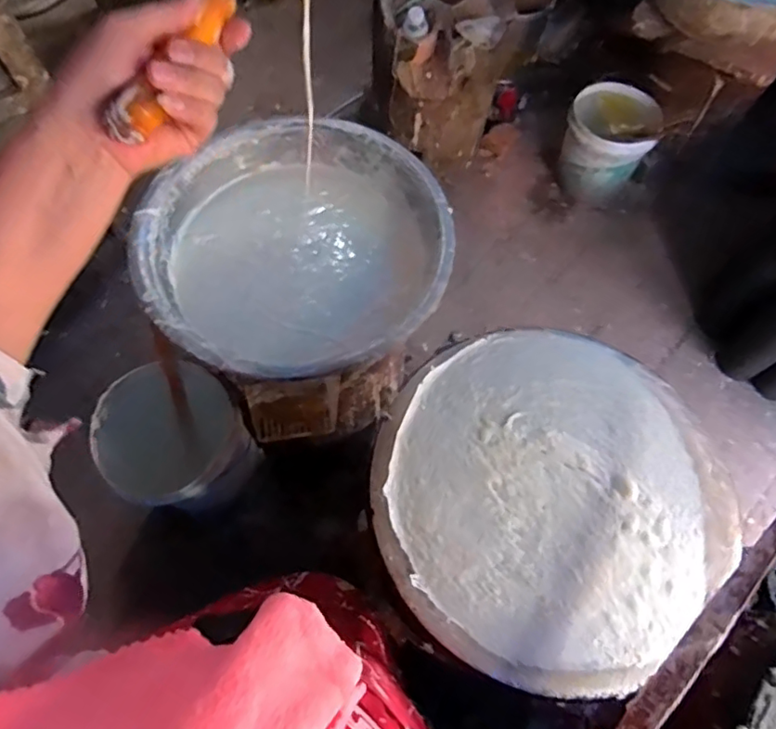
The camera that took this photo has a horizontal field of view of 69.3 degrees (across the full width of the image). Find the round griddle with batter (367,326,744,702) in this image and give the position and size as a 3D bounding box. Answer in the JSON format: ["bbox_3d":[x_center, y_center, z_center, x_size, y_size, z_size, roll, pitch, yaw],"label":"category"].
[{"bbox_3d":[0.165,0.125,0.584,0.347,0.021,0.356,0,65,-1],"label":"round griddle with batter"}]

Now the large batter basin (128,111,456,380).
[{"bbox_3d":[-0.144,-0.189,0.944,0.471,0.118,0.486,0,65,-1],"label":"large batter basin"}]

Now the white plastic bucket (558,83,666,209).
[{"bbox_3d":[0.660,-0.678,1.723,0.266,0.244,0.223,33,69,13],"label":"white plastic bucket"}]

